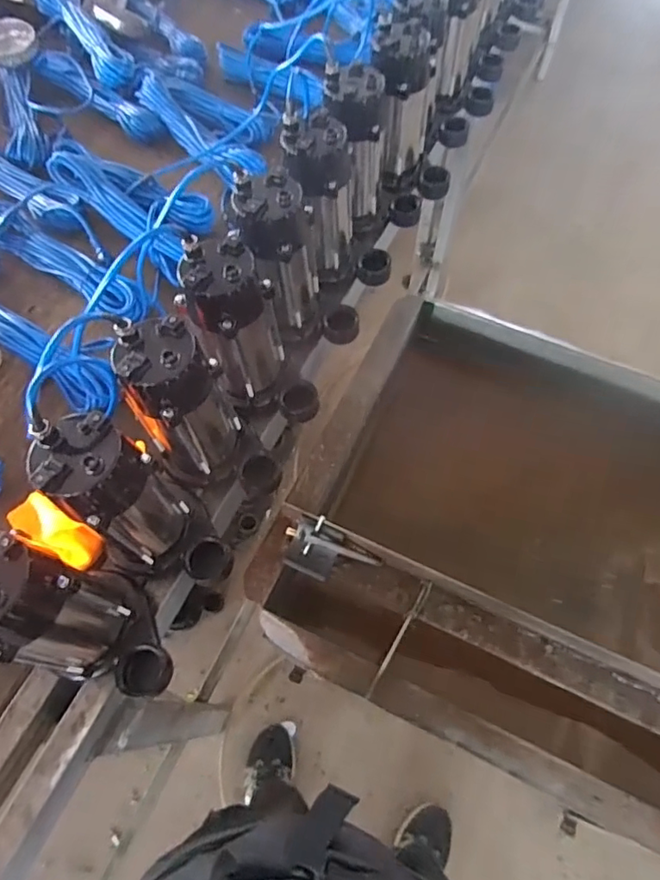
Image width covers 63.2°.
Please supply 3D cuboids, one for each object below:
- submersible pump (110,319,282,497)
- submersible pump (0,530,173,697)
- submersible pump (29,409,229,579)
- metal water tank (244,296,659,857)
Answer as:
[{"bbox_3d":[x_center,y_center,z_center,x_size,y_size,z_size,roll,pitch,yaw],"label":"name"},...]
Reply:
[{"bbox_3d":[-0.166,-0.033,0.627,0.109,0.214,0.107,-33,67,-16],"label":"submersible pump"},{"bbox_3d":[-0.256,0.179,0.527,0.142,0.229,0.115,17,64,9],"label":"submersible pump"},{"bbox_3d":[-0.208,0.083,0.572,0.154,0.219,0.107,41,70,19],"label":"submersible pump"},{"bbox_3d":[0.344,0.168,0.788,0.744,0.269,0.594,24,65,12],"label":"metal water tank"}]

